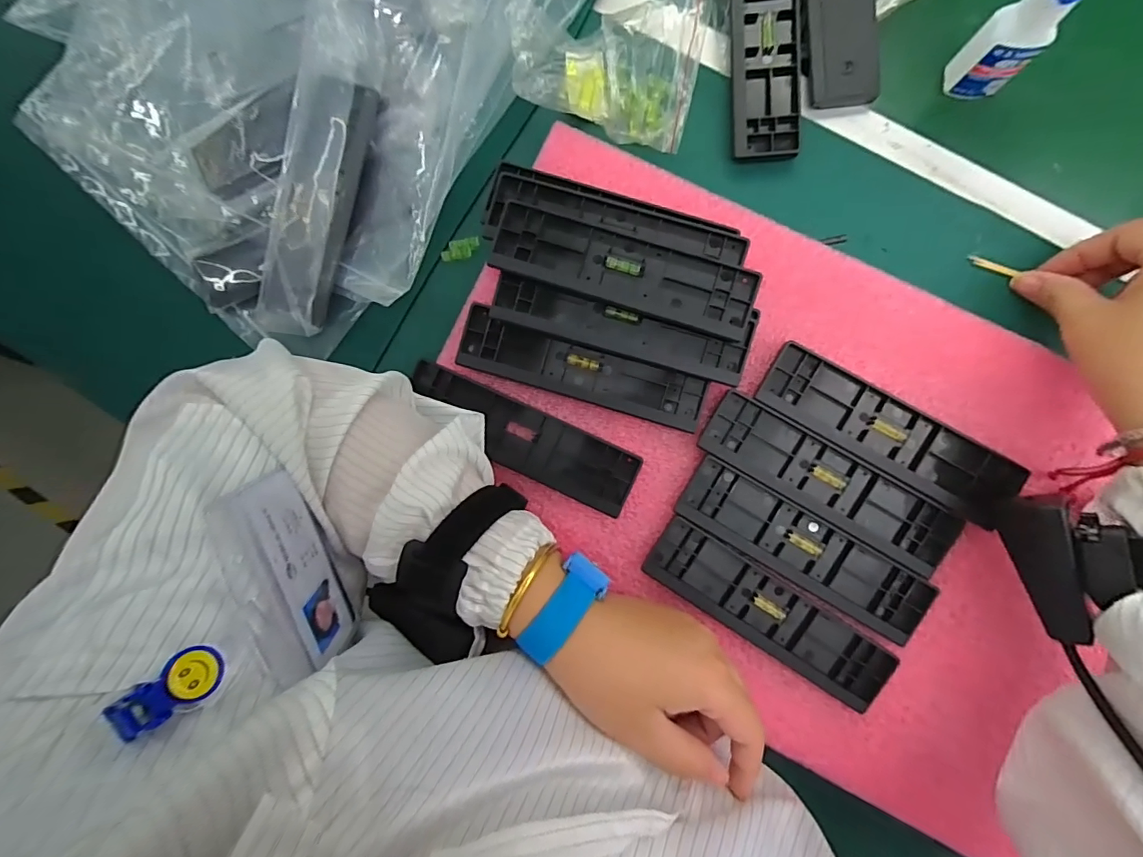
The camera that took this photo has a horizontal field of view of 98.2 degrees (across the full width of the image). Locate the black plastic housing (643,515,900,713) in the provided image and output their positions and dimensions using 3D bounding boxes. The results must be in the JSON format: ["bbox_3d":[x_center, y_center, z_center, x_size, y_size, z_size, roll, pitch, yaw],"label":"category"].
[{"bbox_3d":[0.122,0.116,0.312,0.159,0.008,0.044,33,93,5],"label":"black plastic housing"}]

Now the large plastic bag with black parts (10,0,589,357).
[{"bbox_3d":[-0.175,-0.289,0.337,0.316,0.065,0.411,34,93,5],"label":"large plastic bag with black parts"}]

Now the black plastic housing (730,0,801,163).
[{"bbox_3d":[0.125,-0.256,0.319,0.043,0.006,0.158,-1,90,6],"label":"black plastic housing"}]

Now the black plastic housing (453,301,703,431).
[{"bbox_3d":[0.006,-0.036,0.317,0.158,0.006,0.036,17,92,5],"label":"black plastic housing"}]

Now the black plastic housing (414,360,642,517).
[{"bbox_3d":[-0.034,0.007,0.322,0.156,0.013,0.043,25,92,5],"label":"black plastic housing"}]

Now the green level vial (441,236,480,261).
[{"bbox_3d":[-0.078,-0.126,0.346,0.027,0.007,0.012,-11,89,5],"label":"green level vial"}]

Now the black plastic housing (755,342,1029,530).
[{"bbox_3d":[0.192,0.002,0.300,0.156,0.008,0.041,30,93,5],"label":"black plastic housing"}]

